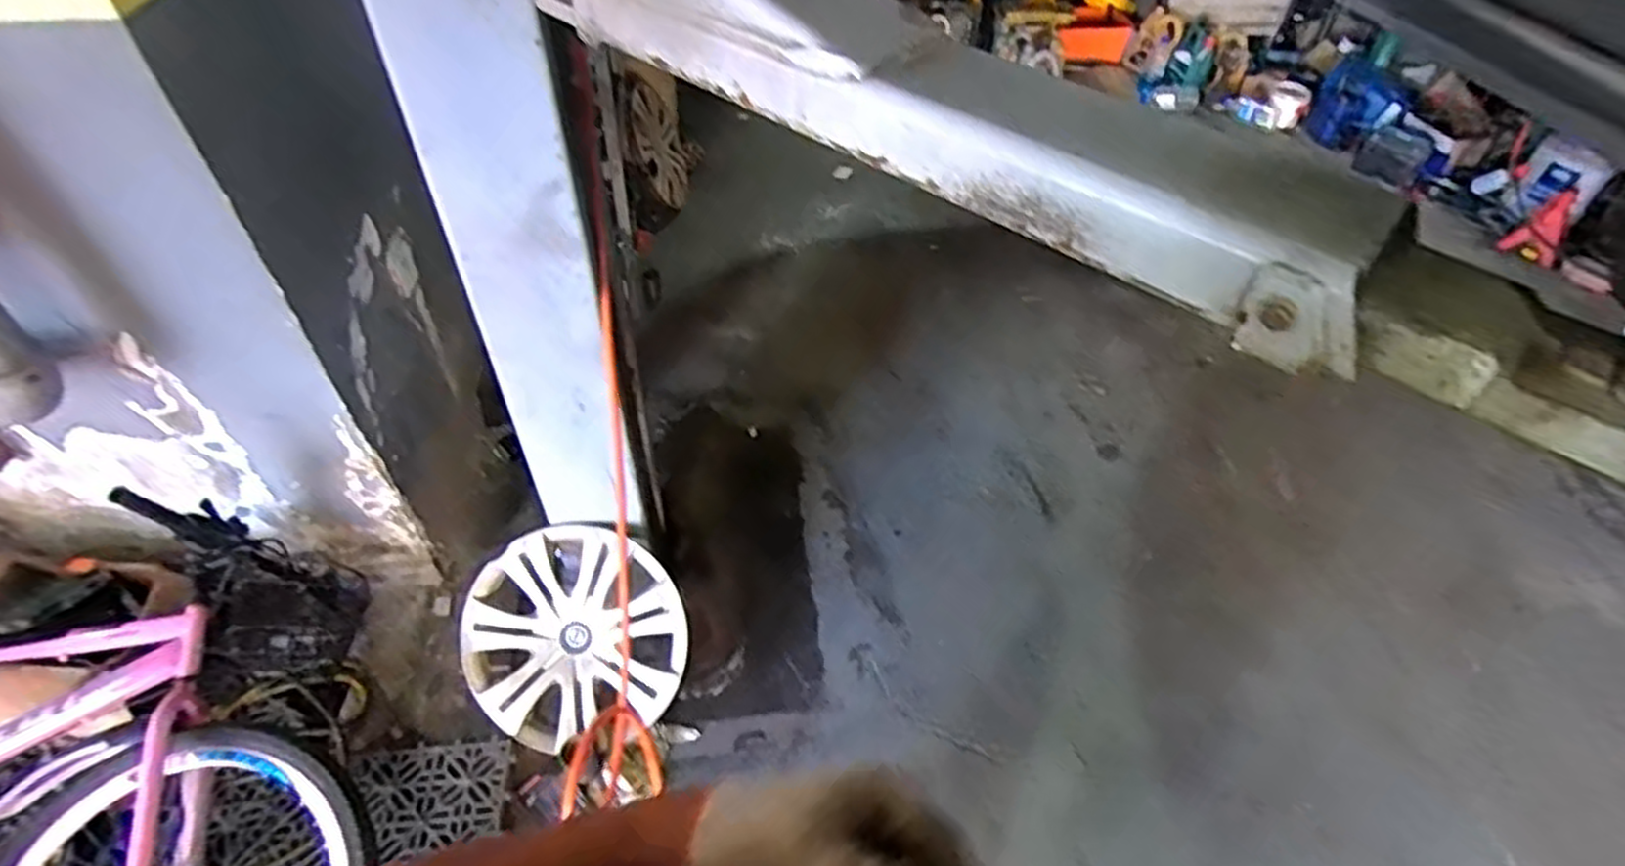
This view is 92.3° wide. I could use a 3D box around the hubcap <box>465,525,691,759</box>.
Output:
[{"bbox_3d":[-0.462,0.379,1.468,0.416,0.060,0.382,0,89,4],"label":"hubcap"}]

